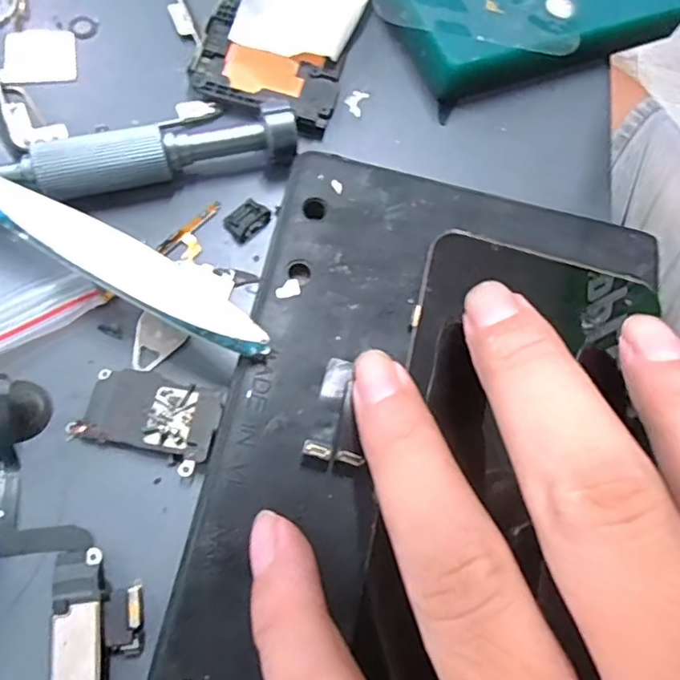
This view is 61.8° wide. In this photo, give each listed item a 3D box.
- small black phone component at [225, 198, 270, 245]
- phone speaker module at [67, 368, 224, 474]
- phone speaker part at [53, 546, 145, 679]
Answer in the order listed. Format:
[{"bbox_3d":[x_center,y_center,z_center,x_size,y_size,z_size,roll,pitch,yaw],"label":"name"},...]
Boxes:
[{"bbox_3d":[-0.028,-0.036,0.171,0.013,0.004,0.009,-42,79,-18],"label":"small black phone component"},{"bbox_3d":[-0.049,0.020,0.145,0.035,0.004,0.021,20,69,1],"label":"phone speaker module"},{"bbox_3d":[-0.053,0.070,0.126,0.019,0.006,0.043,-4,71,-8],"label":"phone speaker part"}]

